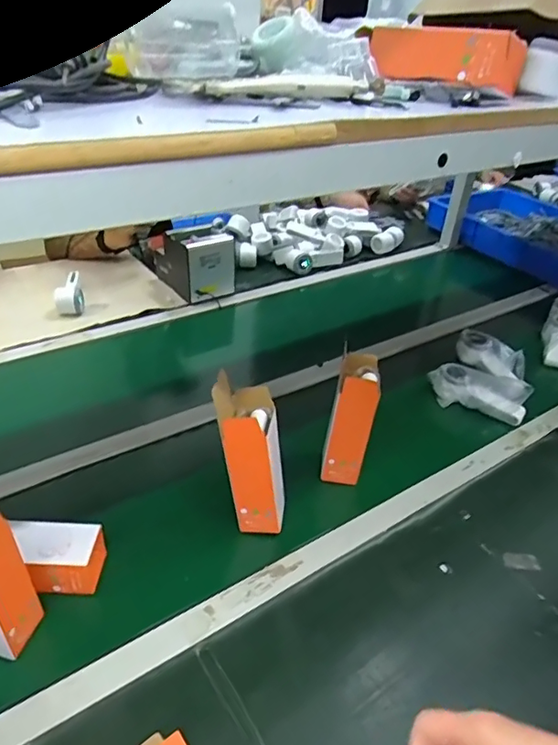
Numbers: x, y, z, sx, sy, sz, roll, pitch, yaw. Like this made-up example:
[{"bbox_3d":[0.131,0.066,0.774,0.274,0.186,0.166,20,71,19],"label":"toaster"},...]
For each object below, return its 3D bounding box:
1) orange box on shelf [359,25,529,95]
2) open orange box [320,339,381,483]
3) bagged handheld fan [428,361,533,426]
[{"bbox_3d":[0.196,-0.392,0.672,0.065,0.056,0.203,-26,46,-31],"label":"orange box on shelf"},{"bbox_3d":[0.107,0.070,0.815,0.066,0.191,0.071,7,34,6],"label":"open orange box"},{"bbox_3d":[0.380,0.038,1.045,0.178,0.079,0.067,16,36,16],"label":"bagged handheld fan"}]

